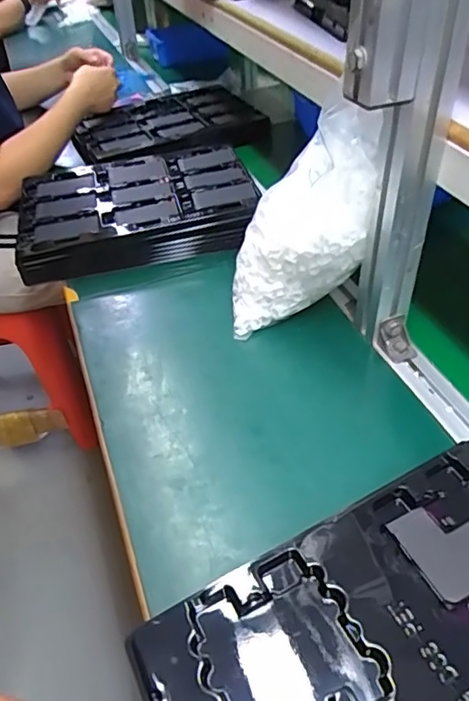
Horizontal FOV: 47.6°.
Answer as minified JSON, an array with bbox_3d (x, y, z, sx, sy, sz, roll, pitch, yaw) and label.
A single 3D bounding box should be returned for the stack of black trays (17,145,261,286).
[{"bbox_3d":[-0.137,-0.202,0.761,0.317,0.064,0.220,-11,44,-9],"label":"stack of black trays"}]

